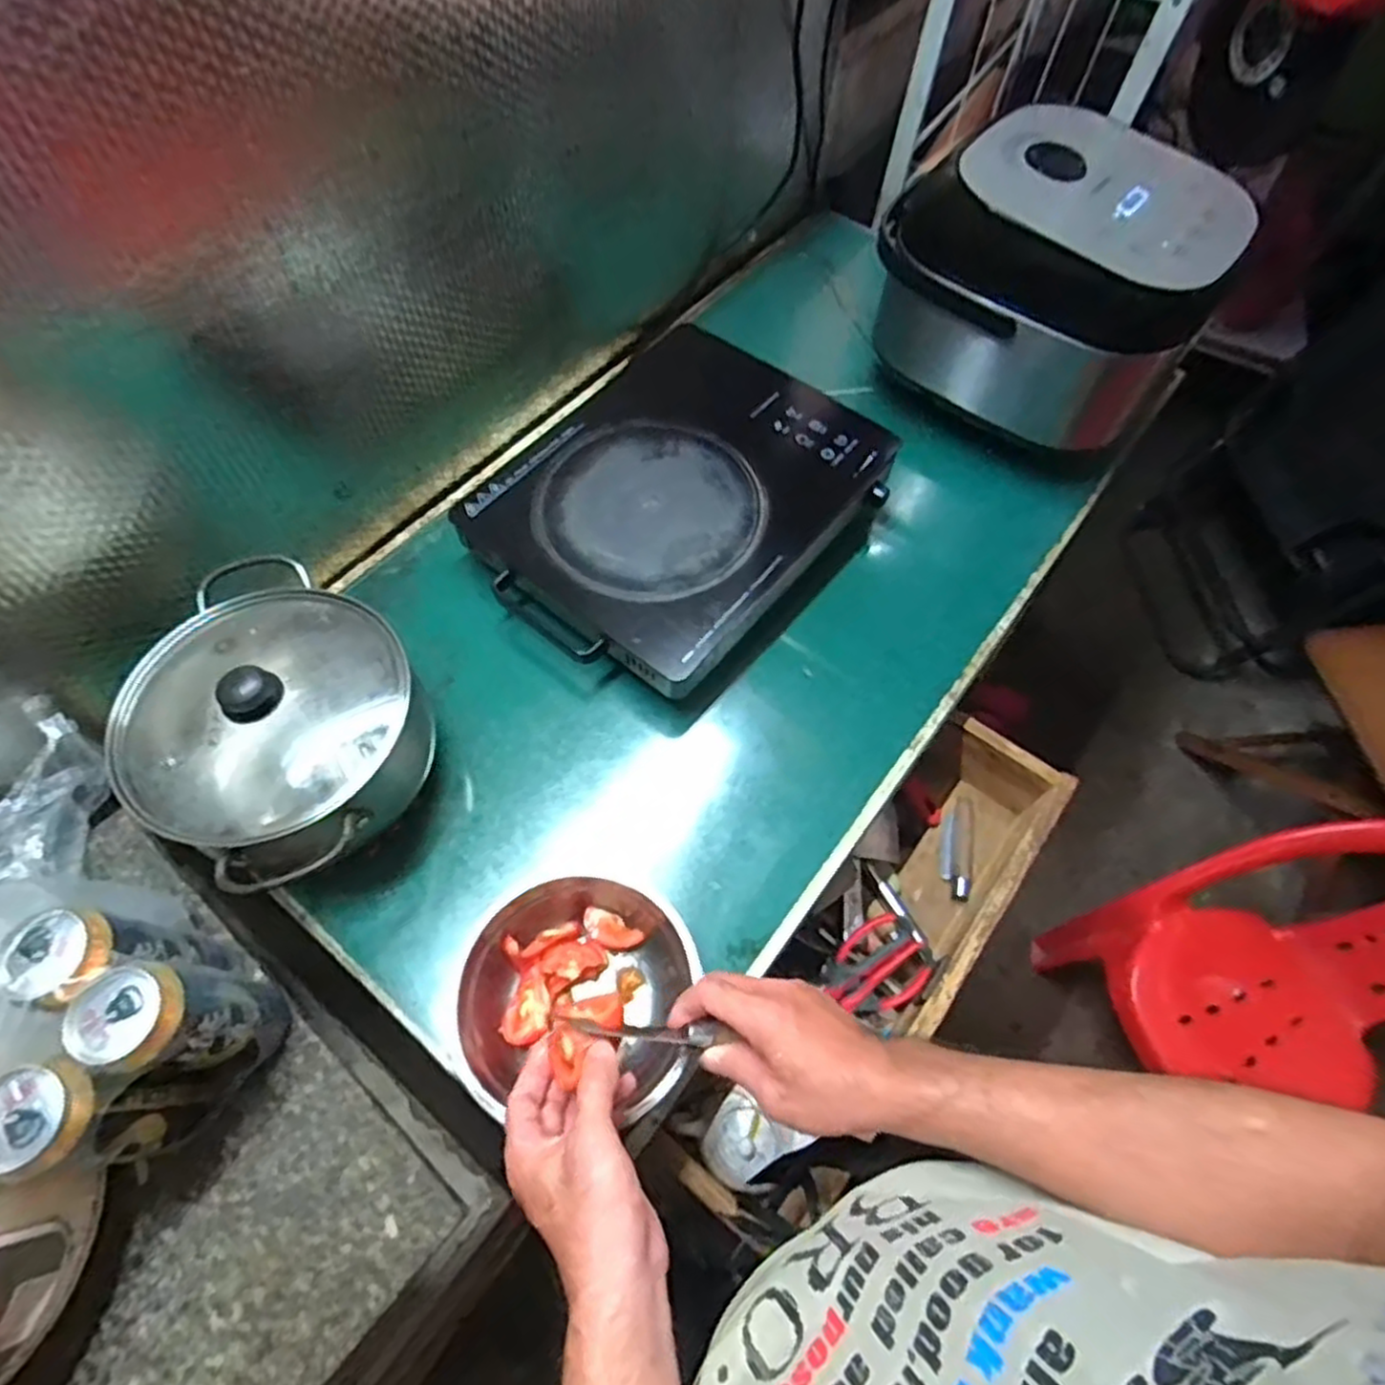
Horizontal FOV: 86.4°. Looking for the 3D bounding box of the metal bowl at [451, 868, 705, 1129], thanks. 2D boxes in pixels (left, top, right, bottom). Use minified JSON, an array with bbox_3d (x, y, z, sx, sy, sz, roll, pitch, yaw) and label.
[{"bbox_3d":[-0.093,0.223,0.574,0.182,0.060,0.174,2,62,-3],"label":"metal bowl"}]

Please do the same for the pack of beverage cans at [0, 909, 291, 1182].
[{"bbox_3d":[-0.393,0.229,0.509,0.135,0.166,0.121,33,65,14],"label":"pack of beverage cans"}]

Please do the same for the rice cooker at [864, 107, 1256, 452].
[{"bbox_3d":[0.389,-0.460,0.832,0.335,0.218,0.237,38,66,16],"label":"rice cooker"}]

